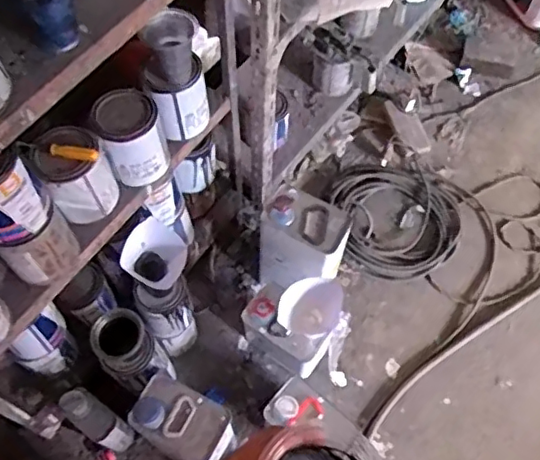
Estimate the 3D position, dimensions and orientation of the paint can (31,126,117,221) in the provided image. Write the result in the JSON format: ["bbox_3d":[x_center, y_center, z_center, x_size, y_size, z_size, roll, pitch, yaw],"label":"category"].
[{"bbox_3d":[-0.315,-0.087,0.983,0.110,0.138,0.098,-33,67,-17],"label":"paint can"}]

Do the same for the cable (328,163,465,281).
[{"bbox_3d":[0.342,-0.035,1.568,0.322,0.038,0.340,0,62,-1],"label":"cable"}]

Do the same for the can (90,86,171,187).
[{"bbox_3d":[-0.235,-0.159,1.019,0.103,0.129,0.108,0,61,-1],"label":"can"}]

